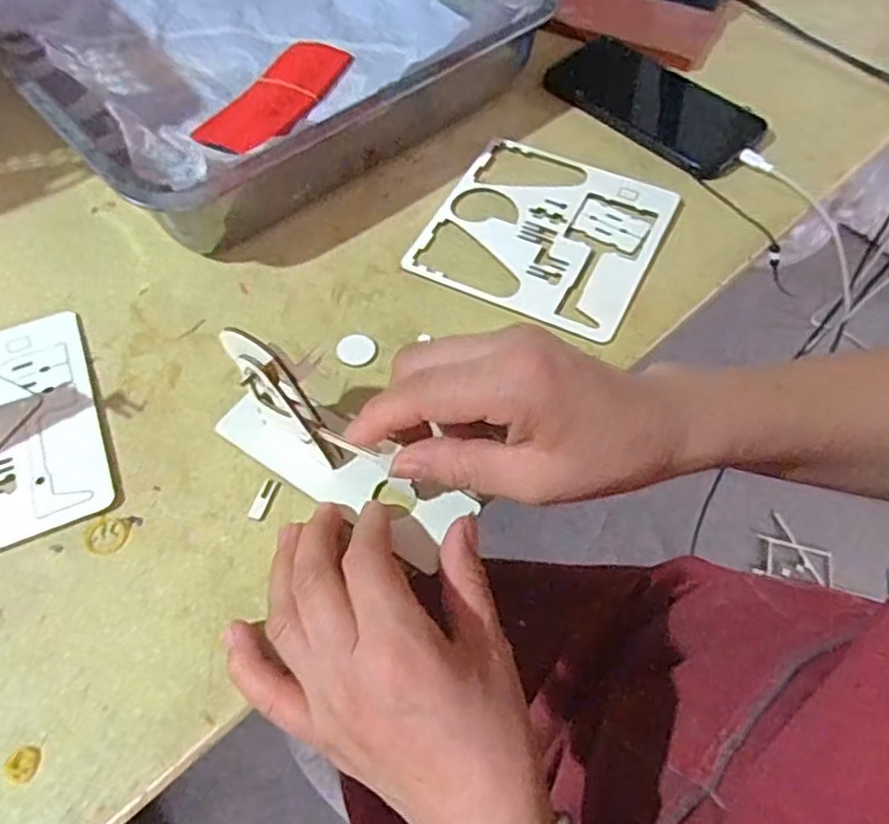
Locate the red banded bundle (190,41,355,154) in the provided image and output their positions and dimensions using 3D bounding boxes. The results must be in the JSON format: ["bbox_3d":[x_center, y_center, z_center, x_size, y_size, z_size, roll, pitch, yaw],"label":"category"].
[{"bbox_3d":[-0.124,-0.241,0.521,0.068,0.013,0.149,21,60,12],"label":"red banded bundle"}]

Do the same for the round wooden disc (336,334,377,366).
[{"bbox_3d":[-0.052,-0.036,0.404,0.023,0.004,0.022,0,58,-1],"label":"round wooden disc"}]

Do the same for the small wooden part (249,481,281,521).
[{"bbox_3d":[-0.093,0.045,0.352,0.007,0.004,0.023,16,59,9],"label":"small wooden part"}]

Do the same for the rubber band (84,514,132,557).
[{"bbox_3d":[-0.169,0.061,0.341,0.021,0.004,0.020,0,58,-1],"label":"rubber band"}]

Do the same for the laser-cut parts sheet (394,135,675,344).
[{"bbox_3d":[0.068,-0.122,0.457,0.143,0.006,0.146,23,60,13],"label":"laser-cut parts sheet"}]

